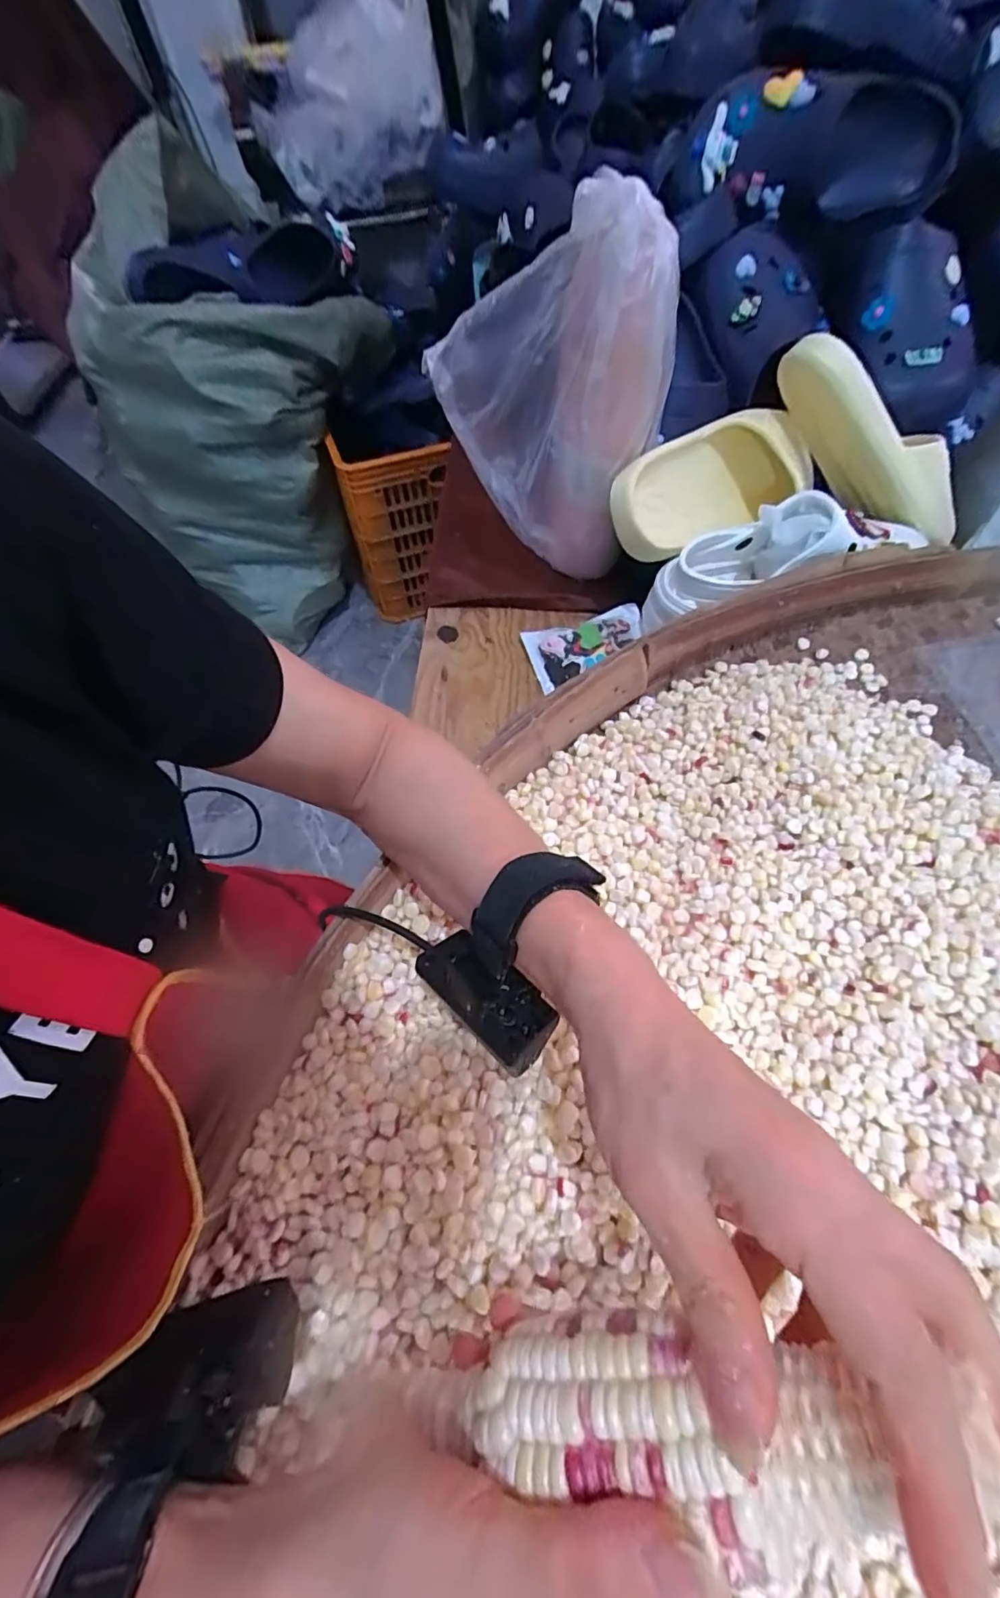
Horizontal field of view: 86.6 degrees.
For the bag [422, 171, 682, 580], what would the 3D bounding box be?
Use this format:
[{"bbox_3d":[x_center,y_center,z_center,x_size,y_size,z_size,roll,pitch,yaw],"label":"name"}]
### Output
[{"bbox_3d":[0.040,-0.308,0.446,0.175,0.268,0.078,18,62,12],"label":"bag"}]

